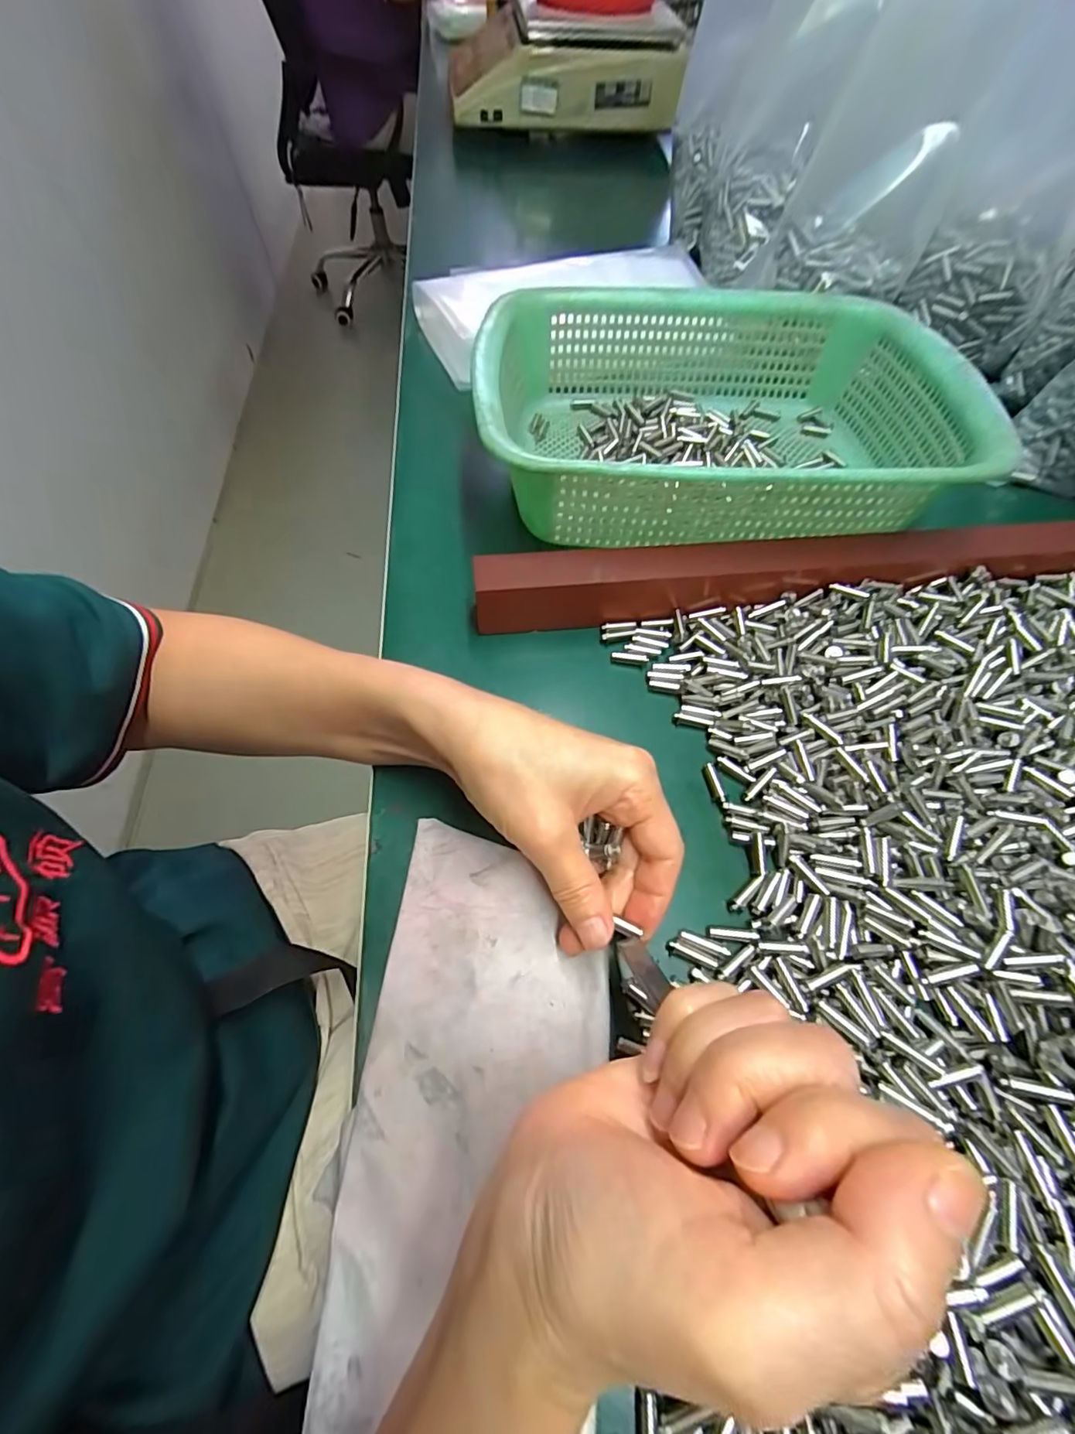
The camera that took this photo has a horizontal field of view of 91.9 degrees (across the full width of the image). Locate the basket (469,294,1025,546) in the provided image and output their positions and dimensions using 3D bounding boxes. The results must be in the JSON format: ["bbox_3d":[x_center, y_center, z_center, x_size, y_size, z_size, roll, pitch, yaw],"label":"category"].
[{"bbox_3d":[0.112,-0.201,0.346,0.285,0.076,0.224,-3,61,-2],"label":"basket"}]

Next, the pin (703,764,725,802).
[{"bbox_3d":[0.089,0.033,0.262,0.005,0.005,0.021,-7,61,-4],"label":"pin"}]

